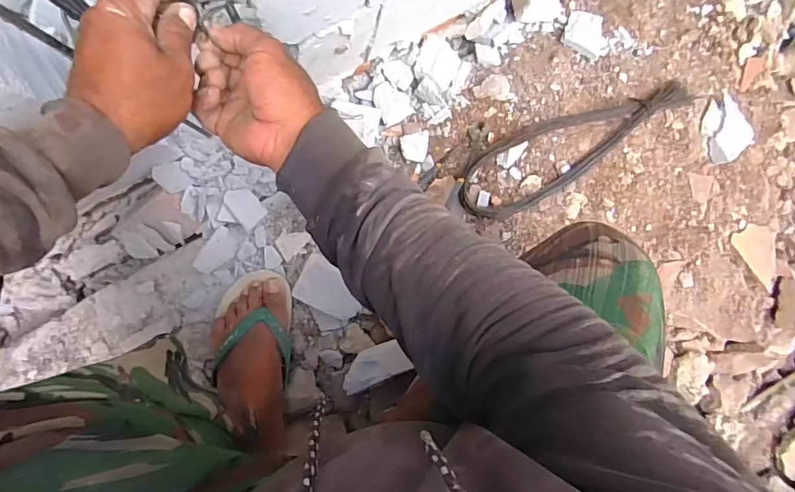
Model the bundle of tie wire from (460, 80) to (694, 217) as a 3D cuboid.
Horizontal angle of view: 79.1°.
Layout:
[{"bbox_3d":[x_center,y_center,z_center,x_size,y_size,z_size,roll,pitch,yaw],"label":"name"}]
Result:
[{"bbox_3d":[0.290,-0.175,0.785,0.422,0.034,0.123,-30,95,-4],"label":"bundle of tie wire"}]

